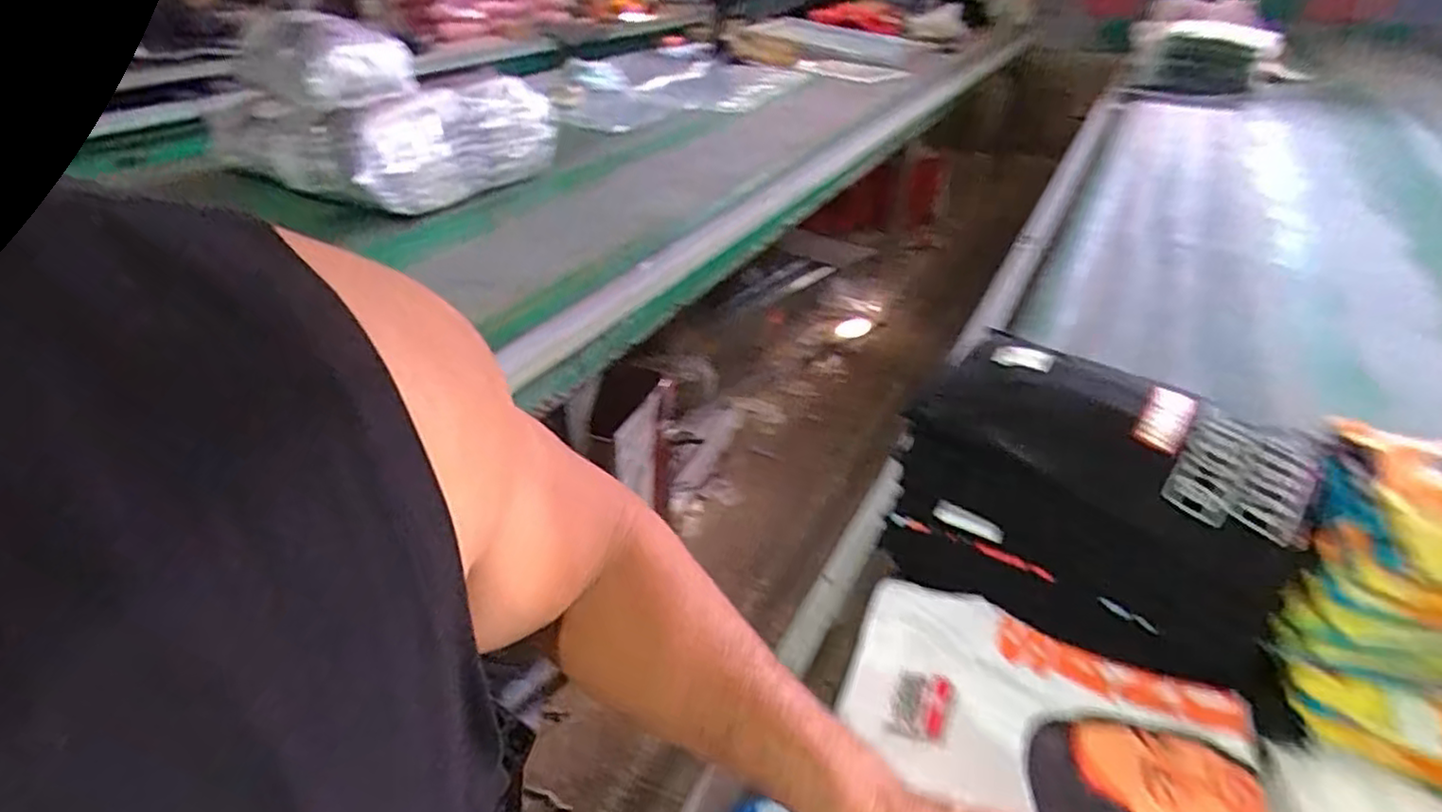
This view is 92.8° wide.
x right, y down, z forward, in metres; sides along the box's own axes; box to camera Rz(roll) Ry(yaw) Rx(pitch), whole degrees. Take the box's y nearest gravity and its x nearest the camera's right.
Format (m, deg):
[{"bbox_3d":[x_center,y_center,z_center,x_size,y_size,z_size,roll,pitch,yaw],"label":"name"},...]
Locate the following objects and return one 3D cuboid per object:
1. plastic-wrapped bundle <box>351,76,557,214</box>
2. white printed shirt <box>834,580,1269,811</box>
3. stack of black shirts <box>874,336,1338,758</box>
[{"bbox_3d":[-0.520,-0.527,1.418,0.423,0.223,0.134,-23,41,-29],"label":"plastic-wrapped bundle"},{"bbox_3d":[0.226,0.253,0.489,0.287,0.034,0.236,16,38,21],"label":"white printed shirt"},{"bbox_3d":[0.327,0.084,0.586,0.326,0.160,0.206,23,41,29],"label":"stack of black shirts"}]

